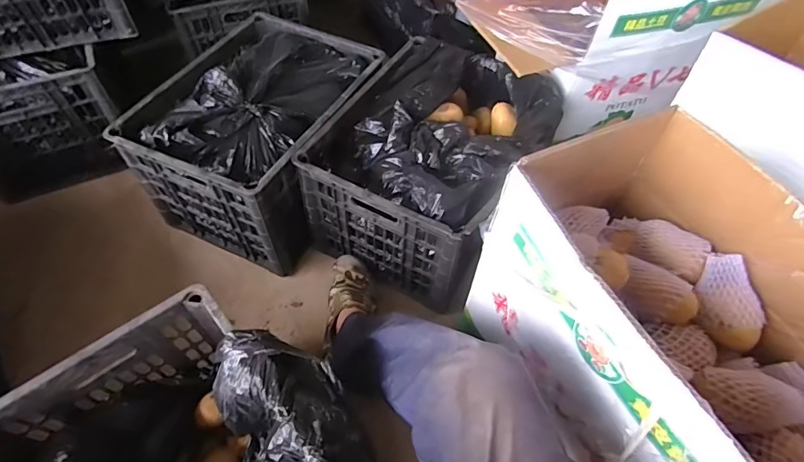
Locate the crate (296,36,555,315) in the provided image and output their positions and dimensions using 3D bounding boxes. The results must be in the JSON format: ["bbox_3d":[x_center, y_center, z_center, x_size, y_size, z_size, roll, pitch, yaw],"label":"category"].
[{"bbox_3d":[0.064,-0.143,0.956,0.365,0.269,0.451,26,58,15],"label":"crate"}]

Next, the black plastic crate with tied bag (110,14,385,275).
[{"bbox_3d":[-0.295,-0.210,1.004,0.341,0.284,0.455,21,56,12],"label":"black plastic crate with tied bag"}]

